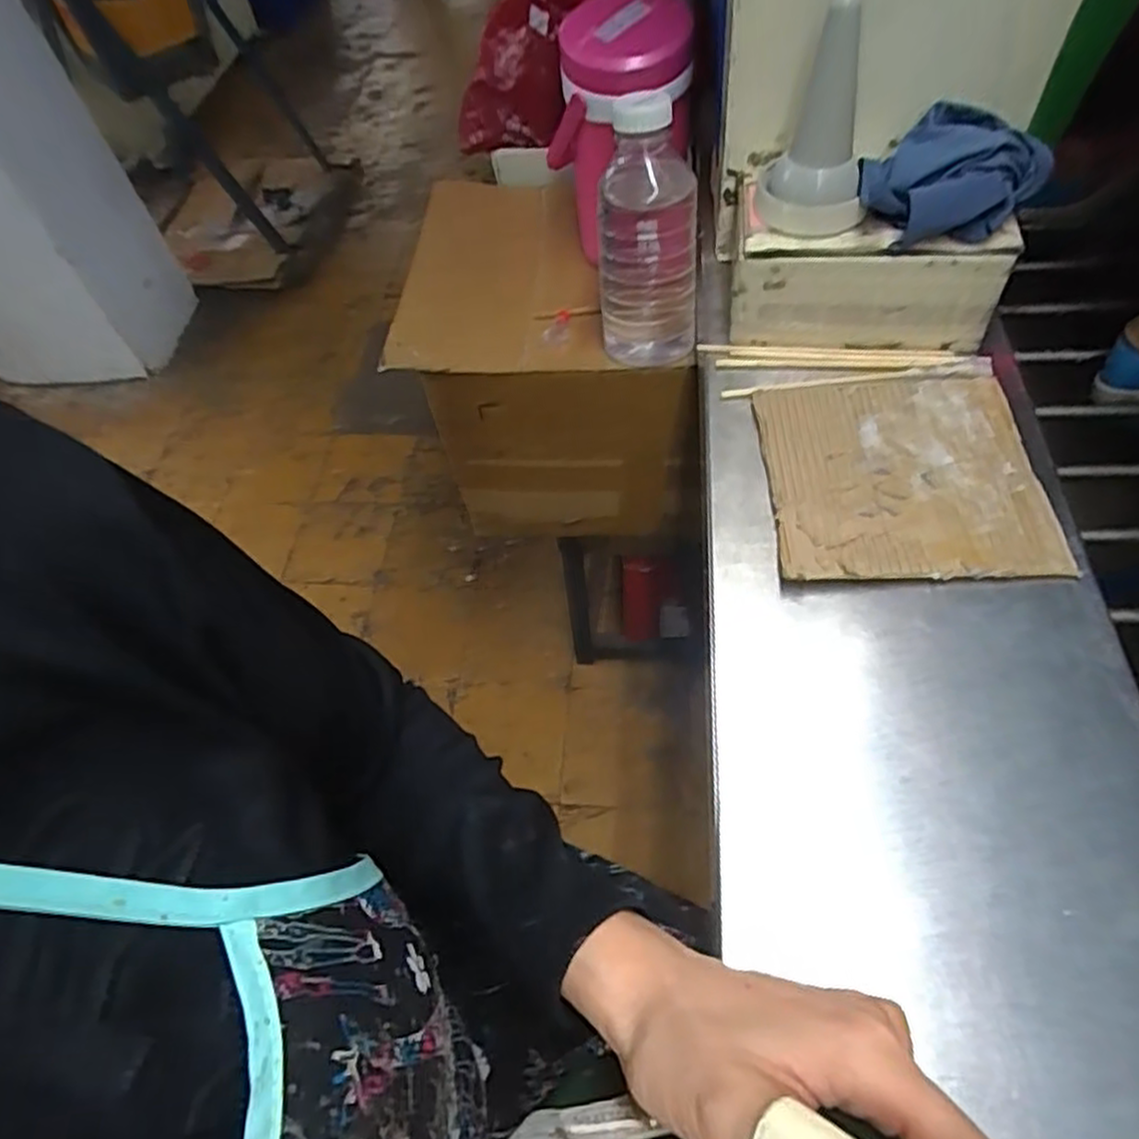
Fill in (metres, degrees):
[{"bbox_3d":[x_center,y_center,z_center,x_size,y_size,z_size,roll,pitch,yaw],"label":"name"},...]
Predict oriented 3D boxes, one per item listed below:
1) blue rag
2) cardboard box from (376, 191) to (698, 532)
[{"bbox_3d":[0.270,-0.280,0.521,0.118,0.047,0.100,-32,59,-15],"label":"blue rag"},{"bbox_3d":[-0.001,-0.249,0.913,0.319,0.304,0.291,3,56,8],"label":"cardboard box"}]

